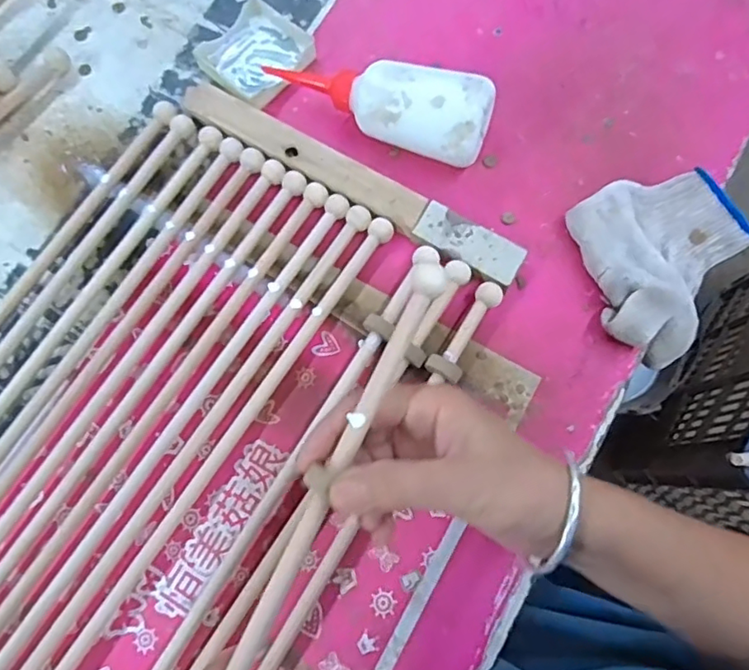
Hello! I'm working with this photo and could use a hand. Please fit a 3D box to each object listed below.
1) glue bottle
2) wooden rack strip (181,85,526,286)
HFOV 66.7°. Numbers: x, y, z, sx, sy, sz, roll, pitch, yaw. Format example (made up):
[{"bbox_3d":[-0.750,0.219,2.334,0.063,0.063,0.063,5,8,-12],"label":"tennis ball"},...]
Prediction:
[{"bbox_3d":[-0.003,-0.171,0.432,0.177,0.061,0.056,14,77,5],"label":"glue bottle"},{"bbox_3d":[-0.020,-0.120,0.439,0.289,0.018,0.031,31,79,8],"label":"wooden rack strip"}]

